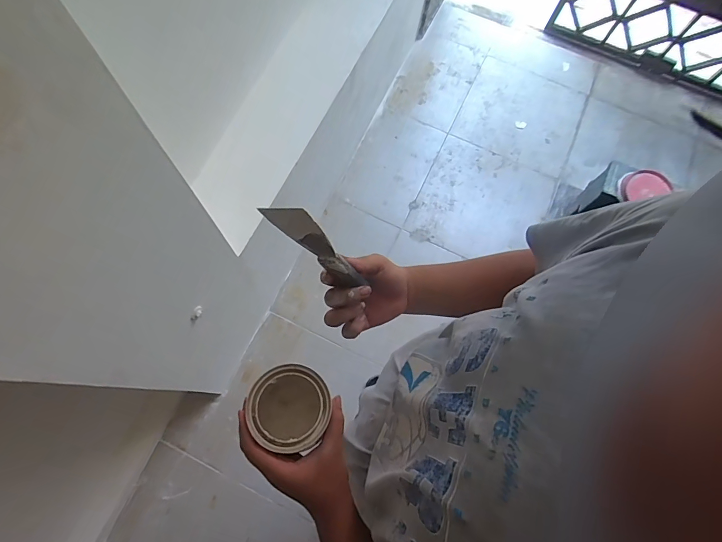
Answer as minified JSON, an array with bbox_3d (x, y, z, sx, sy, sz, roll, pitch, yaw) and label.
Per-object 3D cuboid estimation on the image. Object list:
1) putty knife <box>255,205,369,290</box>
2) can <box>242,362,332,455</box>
[{"bbox_3d":[-0.039,-0.021,0.402,0.046,0.158,0.014,8,68,33],"label":"putty knife"},{"bbox_3d":[-0.086,0.177,0.506,0.098,0.108,0.092,1,71,-2],"label":"can"}]

